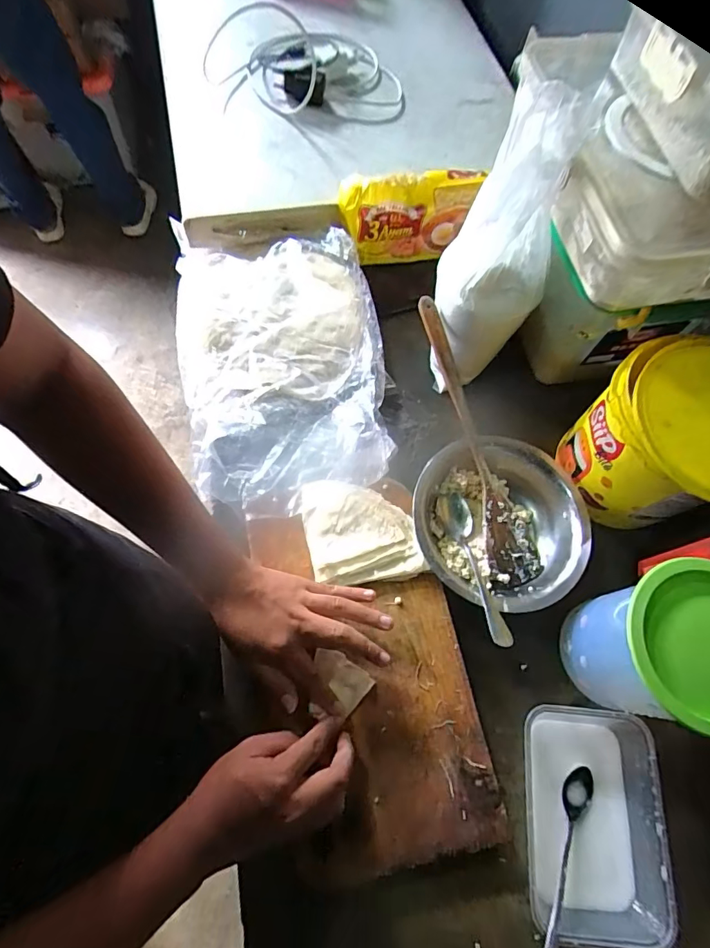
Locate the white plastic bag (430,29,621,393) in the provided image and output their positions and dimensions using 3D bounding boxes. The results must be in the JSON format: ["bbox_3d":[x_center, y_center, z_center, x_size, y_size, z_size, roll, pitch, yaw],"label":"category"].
[{"bbox_3d":[0.148,-0.229,0.485,0.105,0.327,0.093,15,49,3],"label":"white plastic bag"}]

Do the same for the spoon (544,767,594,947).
[{"bbox_3d":[0.175,0.342,0.399,0.022,0.015,0.177,29,54,8],"label":"spoon"}]

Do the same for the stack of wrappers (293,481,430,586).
[{"bbox_3d":[0.004,0.058,0.501,0.117,0.018,0.114,-8,70,-5],"label":"stack of wrappers"}]

